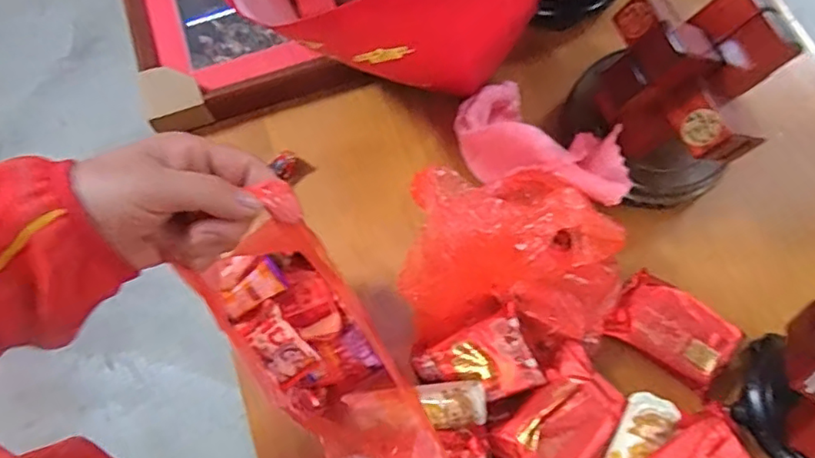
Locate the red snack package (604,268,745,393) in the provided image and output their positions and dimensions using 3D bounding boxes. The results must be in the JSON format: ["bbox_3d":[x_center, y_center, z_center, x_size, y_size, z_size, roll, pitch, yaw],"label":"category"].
[{"bbox_3d":[0.274,0.101,0.598,0.113,0.026,0.079,33,75,12],"label":"red snack package"}]

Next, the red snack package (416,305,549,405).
[{"bbox_3d":[0.069,0.136,0.563,0.108,0.013,0.077,-30,95,14],"label":"red snack package"}]

